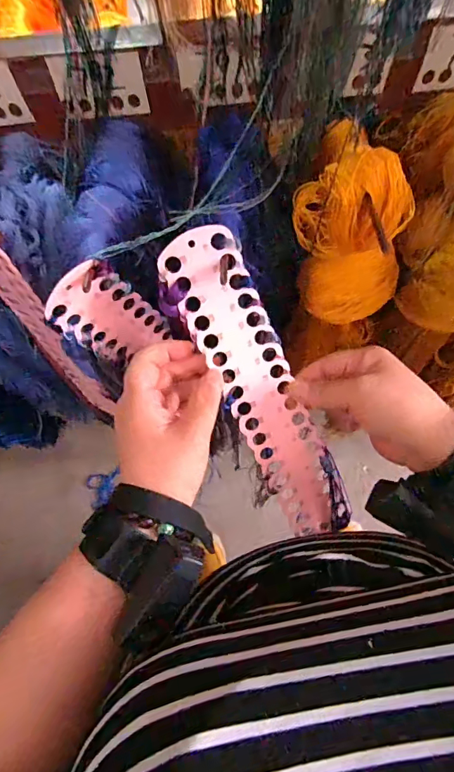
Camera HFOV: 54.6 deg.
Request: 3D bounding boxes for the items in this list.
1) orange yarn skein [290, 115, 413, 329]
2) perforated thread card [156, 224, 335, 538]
[{"bbox_3d":[0.111,-0.136,0.396,0.088,0.153,0.070,6,51,18],"label":"orange yarn skein"},{"bbox_3d":[0.030,0.010,0.360,0.059,0.006,0.277,-27,110,-6],"label":"perforated thread card"}]

